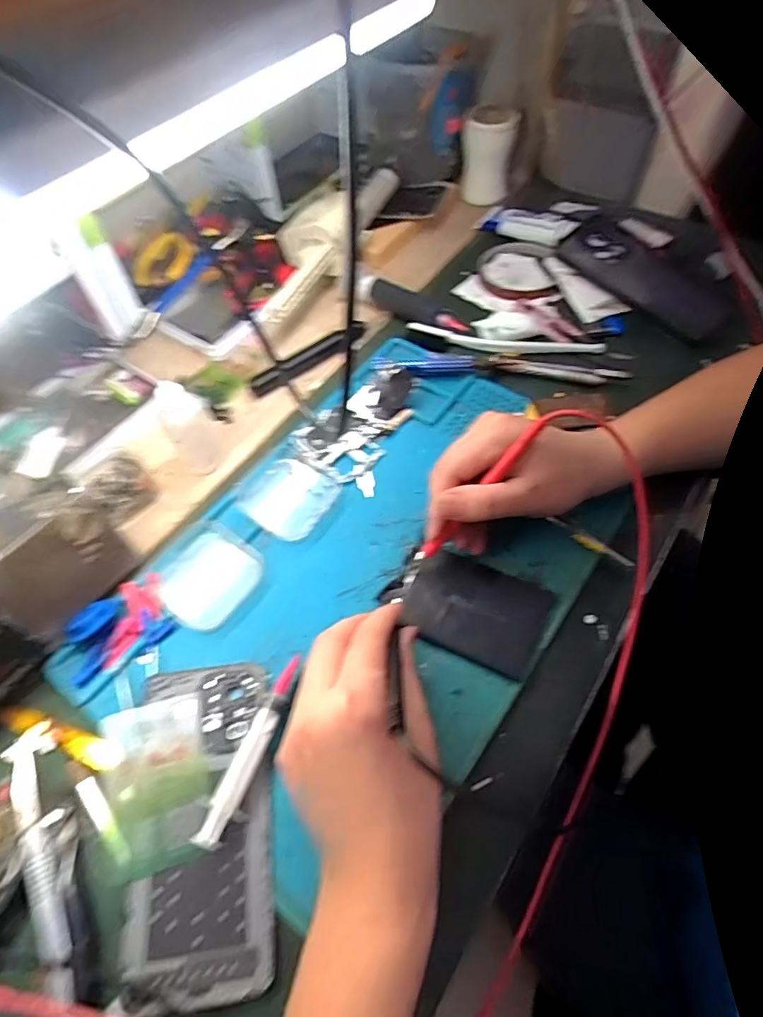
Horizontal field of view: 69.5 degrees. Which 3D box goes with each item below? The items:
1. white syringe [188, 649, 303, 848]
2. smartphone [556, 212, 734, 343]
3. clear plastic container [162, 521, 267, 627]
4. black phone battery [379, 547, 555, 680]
[{"bbox_3d":[-0.070,0.133,0.310,0.016,0.015,0.104,16,59,13],"label":"white syringe"},{"bbox_3d":[0.248,-0.219,0.516,0.084,0.011,0.161,-41,71,-18],"label":"smartphone"},{"bbox_3d":[-0.118,0.045,0.374,0.060,0.013,0.065,26,62,18],"label":"clear plastic container"},{"bbox_3d":[0.054,0.062,0.356,0.097,0.006,0.063,21,59,14],"label":"black phone battery"}]

